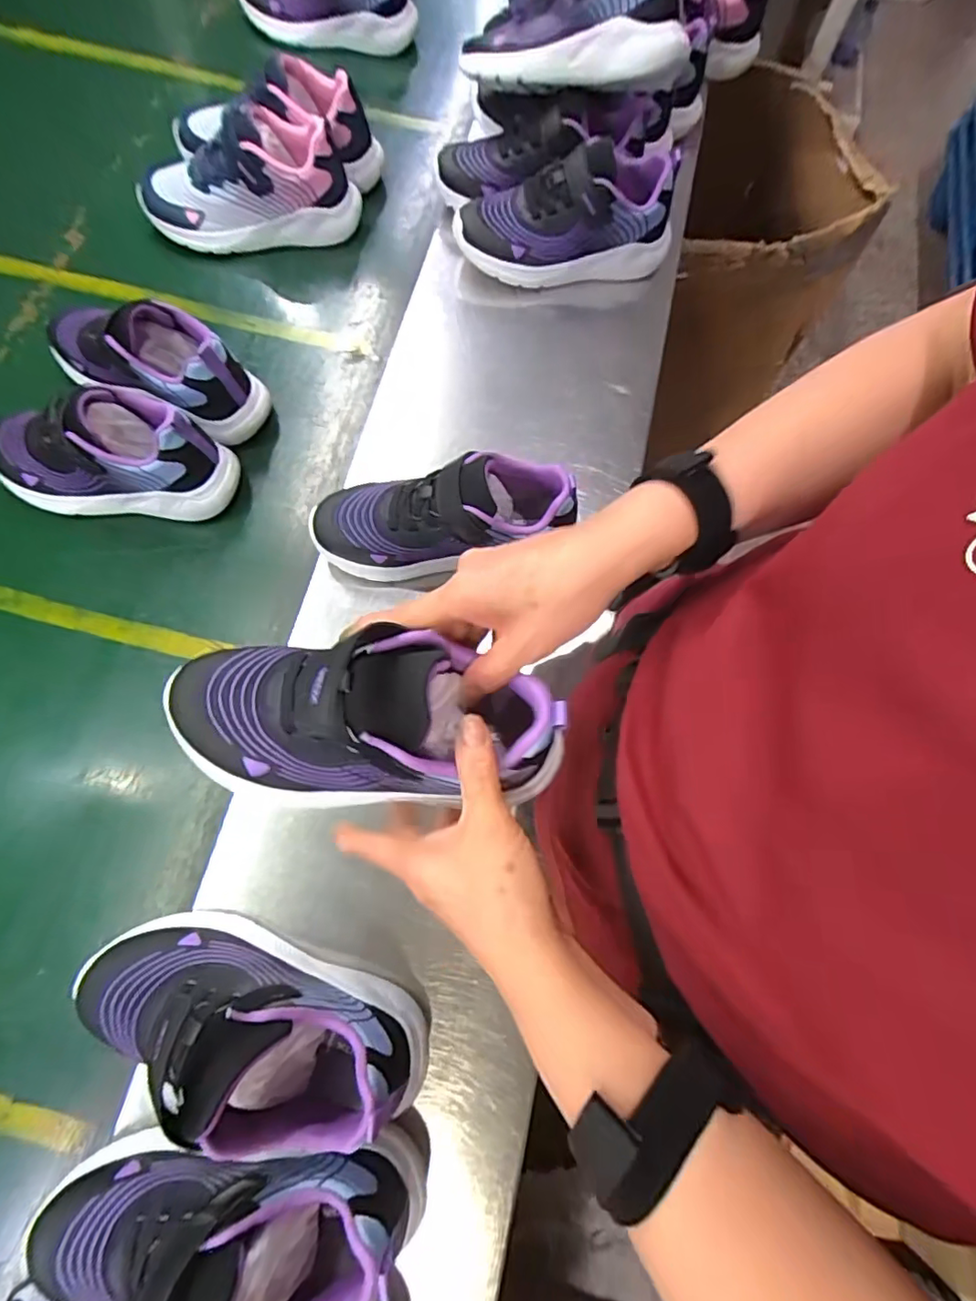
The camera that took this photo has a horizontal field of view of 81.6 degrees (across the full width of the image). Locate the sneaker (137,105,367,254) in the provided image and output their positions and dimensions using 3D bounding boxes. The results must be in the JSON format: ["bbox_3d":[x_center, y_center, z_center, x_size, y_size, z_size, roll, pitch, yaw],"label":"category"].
[{"bbox_3d":[-0.257,-0.496,0.599,0.218,0.101,0.098,-4,73,-6],"label":"sneaker"}]

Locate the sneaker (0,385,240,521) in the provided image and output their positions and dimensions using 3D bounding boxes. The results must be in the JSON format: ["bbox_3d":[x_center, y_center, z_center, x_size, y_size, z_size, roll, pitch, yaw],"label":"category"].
[{"bbox_3d":[-0.340,-0.176,0.497,0.209,0.100,0.075,3,72,-4],"label":"sneaker"}]

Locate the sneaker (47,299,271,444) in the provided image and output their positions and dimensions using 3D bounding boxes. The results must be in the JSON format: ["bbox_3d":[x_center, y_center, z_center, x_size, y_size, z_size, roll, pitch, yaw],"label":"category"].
[{"bbox_3d":[-0.316,-0.277,0.526,0.222,0.085,0.075,25,73,4],"label":"sneaker"}]

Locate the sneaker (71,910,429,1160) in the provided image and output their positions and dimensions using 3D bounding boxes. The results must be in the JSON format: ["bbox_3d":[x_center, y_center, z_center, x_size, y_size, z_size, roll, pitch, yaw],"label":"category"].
[{"bbox_3d":[-0.148,0.225,0.341,0.217,0.097,0.081,19,72,1],"label":"sneaker"}]

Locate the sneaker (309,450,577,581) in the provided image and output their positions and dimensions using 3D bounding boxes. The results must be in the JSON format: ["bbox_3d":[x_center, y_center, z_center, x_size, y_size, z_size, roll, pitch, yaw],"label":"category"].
[{"bbox_3d":[-0.039,-0.104,0.470,0.205,0.112,0.067,1,72,-5],"label":"sneaker"}]

